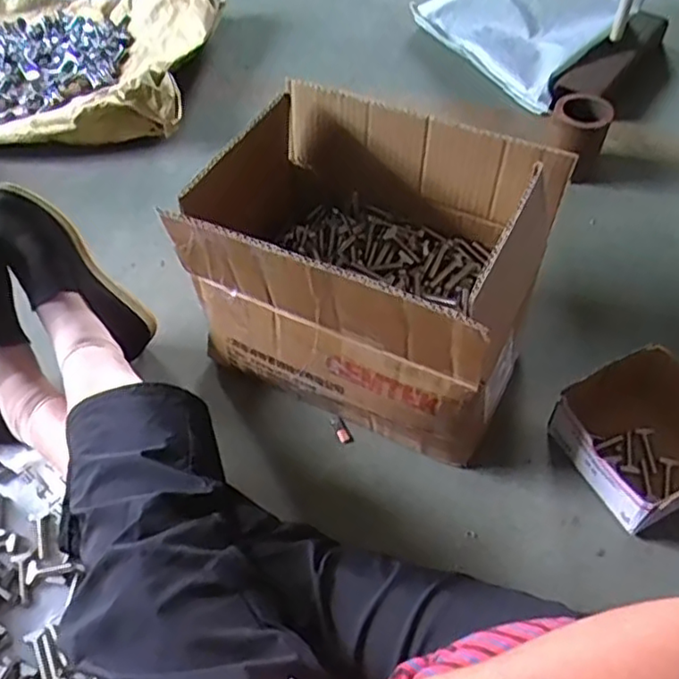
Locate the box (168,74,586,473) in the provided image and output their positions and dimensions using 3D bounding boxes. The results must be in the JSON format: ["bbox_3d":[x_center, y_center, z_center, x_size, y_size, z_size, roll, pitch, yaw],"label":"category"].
[{"bbox_3d":[0.028,-0.082,0.683,0.349,0.234,0.236,21,60,17],"label":"box"}]

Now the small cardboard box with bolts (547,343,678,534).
[{"bbox_3d":[0.328,0.100,0.673,0.154,0.085,0.147,-23,58,-12],"label":"small cardboard box with bolts"}]

